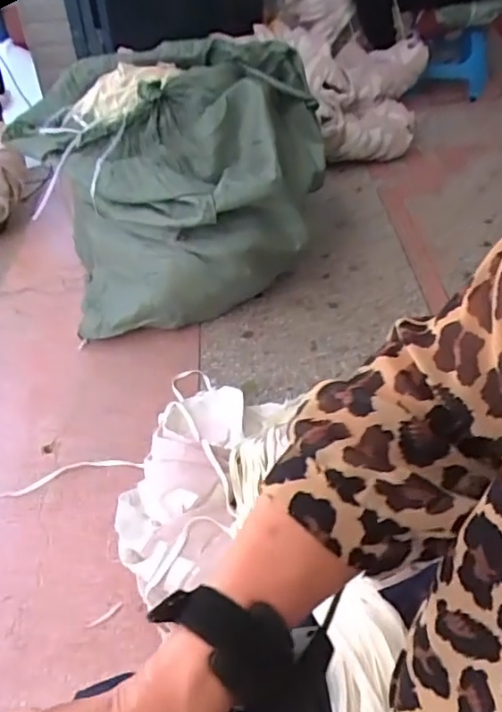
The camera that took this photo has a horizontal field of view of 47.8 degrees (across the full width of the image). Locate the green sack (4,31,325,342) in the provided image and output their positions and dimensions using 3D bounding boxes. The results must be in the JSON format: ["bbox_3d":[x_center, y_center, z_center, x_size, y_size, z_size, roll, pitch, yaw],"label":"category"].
[{"bbox_3d":[-0.148,-0.376,1.234,0.626,0.405,0.495,-13,47,-9],"label":"green sack"}]

